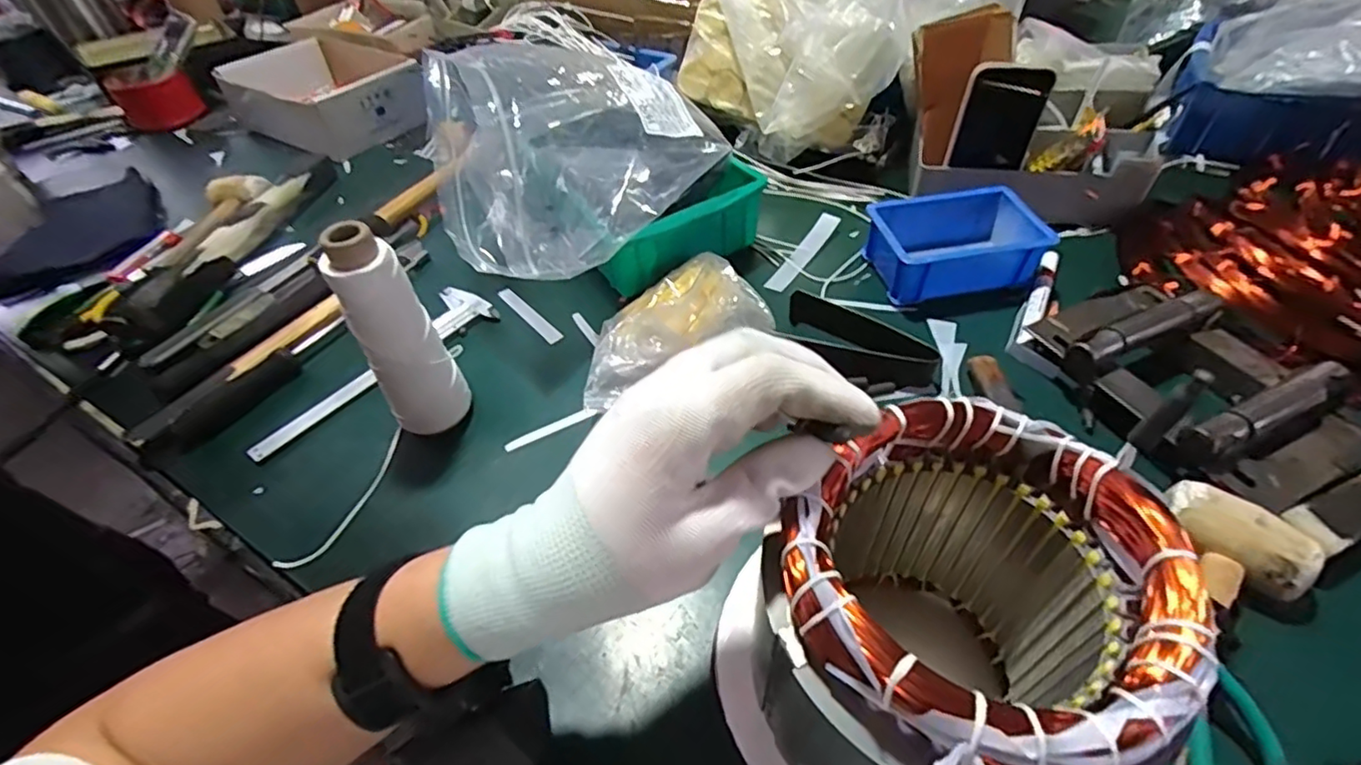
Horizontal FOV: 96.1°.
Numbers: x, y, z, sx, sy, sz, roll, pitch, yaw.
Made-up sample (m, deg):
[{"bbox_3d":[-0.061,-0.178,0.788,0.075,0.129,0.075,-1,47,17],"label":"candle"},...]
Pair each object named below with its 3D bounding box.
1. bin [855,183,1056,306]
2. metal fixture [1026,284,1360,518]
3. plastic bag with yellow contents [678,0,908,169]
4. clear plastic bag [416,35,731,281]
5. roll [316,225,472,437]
[{"bbox_3d":[0.259,-0.132,0.586,0.148,0.055,0.104,-8,48,-3],"label":"bin"},{"bbox_3d":[0.387,-0.002,0.462,0.146,0.049,0.200,-21,50,-14],"label":"metal fixture"},{"bbox_3d":[0.119,-0.374,0.705,0.225,0.181,0.170,-1,48,3],"label":"plastic bag with yellow contents"},{"bbox_3d":[-0.115,-0.219,0.564,0.231,0.143,0.244,35,59,30],"label":"clear plastic bag"},{"bbox_3d":[-0.196,-0.027,0.436,0.056,0.168,0.049,-32,54,-23],"label":"roll"}]

